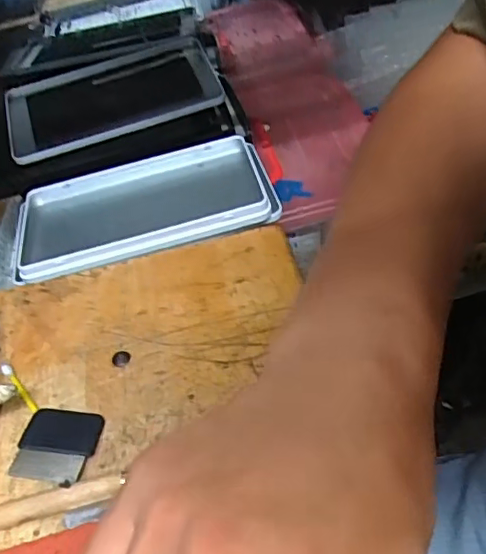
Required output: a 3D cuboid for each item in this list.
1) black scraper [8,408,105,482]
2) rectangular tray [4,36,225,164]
[{"bbox_3d":[-0.094,0.084,0.294,0.037,0.007,0.040,-1,46,10],"label":"black scraper"},{"bbox_3d":[-0.112,-0.148,0.485,0.180,0.021,0.100,-17,61,-2],"label":"rectangular tray"}]

